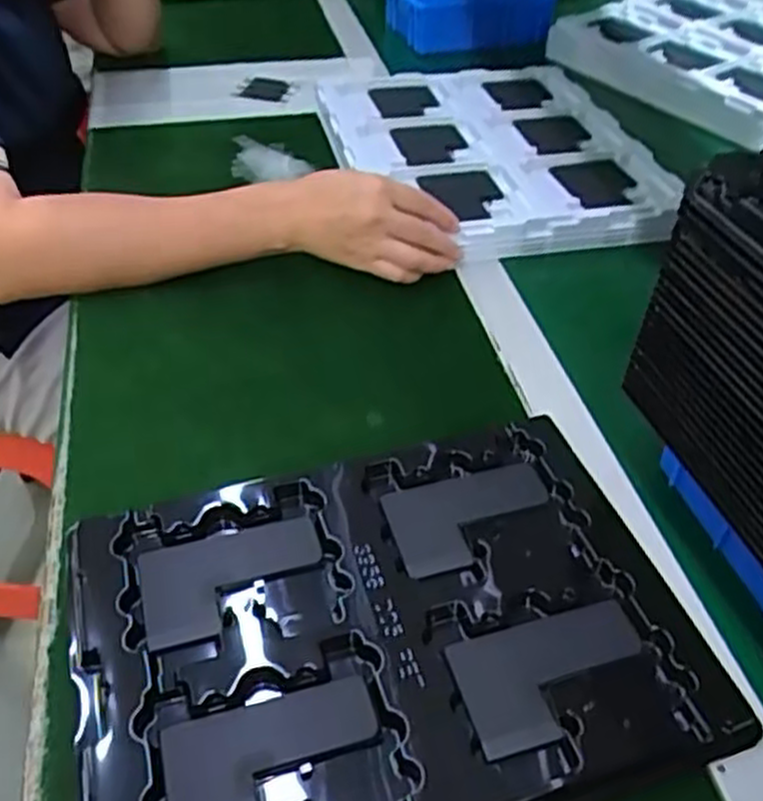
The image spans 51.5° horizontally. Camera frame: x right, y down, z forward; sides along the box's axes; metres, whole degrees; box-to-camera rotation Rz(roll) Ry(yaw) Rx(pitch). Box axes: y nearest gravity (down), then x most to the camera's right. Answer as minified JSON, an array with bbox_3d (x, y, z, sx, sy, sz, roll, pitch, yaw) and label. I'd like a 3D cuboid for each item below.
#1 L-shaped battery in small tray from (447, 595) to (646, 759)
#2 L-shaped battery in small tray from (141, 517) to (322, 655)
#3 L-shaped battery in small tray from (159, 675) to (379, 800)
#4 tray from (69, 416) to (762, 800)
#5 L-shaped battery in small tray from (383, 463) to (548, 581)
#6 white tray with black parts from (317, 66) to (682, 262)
[{"bbox_3d":[0.084,0.132,0.381,0.094,0.004,0.057,-11,45,-13],"label":"L-shaped battery in small tray"},{"bbox_3d":[-0.078,0.093,0.418,0.094,0.007,0.060,-12,45,-13],"label":"L-shaped battery in small tray"},{"bbox_3d":[-0.047,0.159,0.348,0.095,0.004,0.057,-11,45,-13],"label":"L-shaped battery in small tray"},{"bbox_3d":[0.001,0.114,0.394,0.290,0.020,0.207,-12,45,-14],"label":"tray"},{"bbox_3d":[0.053,0.066,0.451,0.096,0.005,0.059,-11,45,-12],"label":"L-shaped battery in small tray"},{"bbox_3d":[0.105,-0.256,0.778,0.289,0.027,0.348,-7,44,-8],"label":"white tray with black parts"}]

